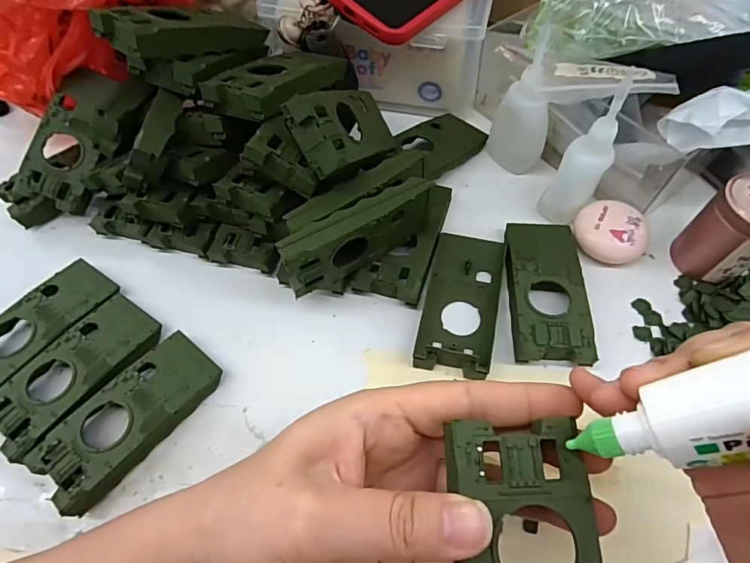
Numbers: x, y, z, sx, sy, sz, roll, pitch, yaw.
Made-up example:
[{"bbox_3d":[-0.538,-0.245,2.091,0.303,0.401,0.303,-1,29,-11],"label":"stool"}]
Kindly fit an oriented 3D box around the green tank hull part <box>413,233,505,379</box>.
[{"bbox_3d":[0.059,0.010,0.305,0.048,0.015,0.108,11,61,9],"label":"green tank hull part"}]

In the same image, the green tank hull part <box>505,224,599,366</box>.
[{"bbox_3d":[0.113,0.005,0.302,0.047,0.021,0.106,3,60,5],"label":"green tank hull part"}]

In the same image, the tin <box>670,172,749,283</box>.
[{"bbox_3d":[0.231,-0.032,0.291,0.041,0.065,0.044,-1,60,2],"label":"tin"}]

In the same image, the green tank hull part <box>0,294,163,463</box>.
[{"bbox_3d":[-0.186,0.058,0.286,0.049,0.020,0.103,31,66,19],"label":"green tank hull part"}]

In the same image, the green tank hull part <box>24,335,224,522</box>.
[{"bbox_3d":[-0.144,0.080,0.272,0.046,0.020,0.103,34,67,20],"label":"green tank hull part"}]

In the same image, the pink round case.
[{"bbox_3d":[0.165,-0.033,0.320,0.049,0.025,0.042,36,68,21],"label":"pink round case"}]

